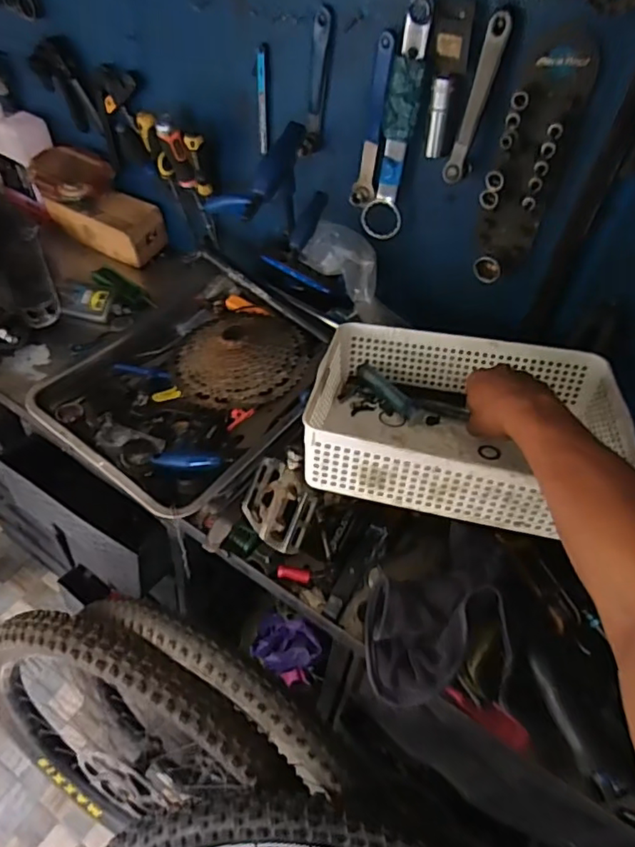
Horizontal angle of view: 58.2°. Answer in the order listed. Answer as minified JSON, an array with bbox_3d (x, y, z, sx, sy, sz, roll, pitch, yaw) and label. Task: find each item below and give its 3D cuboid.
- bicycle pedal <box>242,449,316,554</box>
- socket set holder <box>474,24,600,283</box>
[{"bbox_3d":[-0.043,0.086,0.669,0.028,0.112,0.107,10,5,-44],"label":"bicycle pedal"},{"bbox_3d":[0.225,-0.275,0.617,0.073,0.247,0.042,22,52,12],"label":"socket set holder"}]

